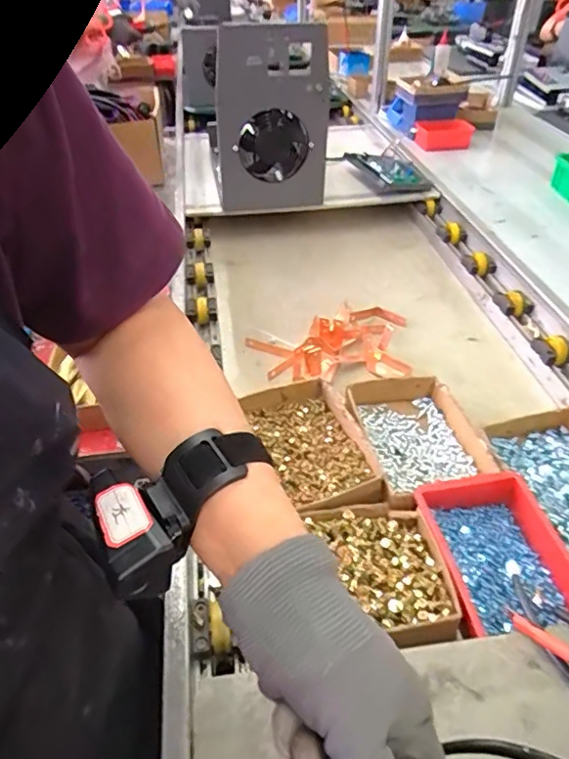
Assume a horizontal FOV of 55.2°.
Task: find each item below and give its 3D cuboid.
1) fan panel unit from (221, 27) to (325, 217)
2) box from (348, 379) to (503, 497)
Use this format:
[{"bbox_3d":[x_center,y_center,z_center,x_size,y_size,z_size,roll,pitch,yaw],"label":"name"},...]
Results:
[{"bbox_3d":[-0.027,-0.530,1.137,0.225,0.338,0.067,0,40,0],"label":"fan panel unit"},{"bbox_3d":[0.185,0.076,0.772,0.154,0.038,0.218,-6,40,-7],"label":"box"}]

